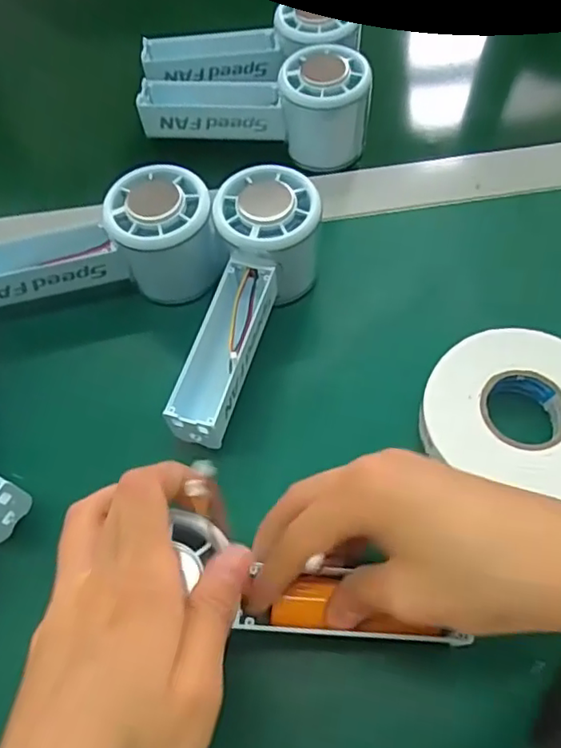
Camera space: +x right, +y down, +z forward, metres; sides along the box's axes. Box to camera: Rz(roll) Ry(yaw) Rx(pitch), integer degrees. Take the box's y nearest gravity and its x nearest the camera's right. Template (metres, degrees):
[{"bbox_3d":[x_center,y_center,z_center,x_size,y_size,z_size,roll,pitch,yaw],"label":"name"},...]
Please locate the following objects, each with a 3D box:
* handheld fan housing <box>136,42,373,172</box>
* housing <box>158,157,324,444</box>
[{"bbox_3d":[-0.017,-0.183,0.402,0.150,0.060,0.044,7,62,7],"label":"handheld fan housing"},{"bbox_3d":[-0.018,-0.037,0.325,0.056,0.060,0.156,16,76,11],"label":"housing"}]

